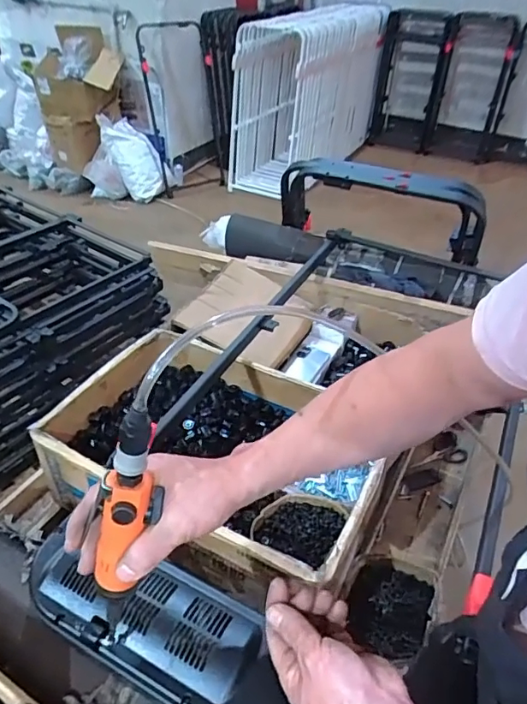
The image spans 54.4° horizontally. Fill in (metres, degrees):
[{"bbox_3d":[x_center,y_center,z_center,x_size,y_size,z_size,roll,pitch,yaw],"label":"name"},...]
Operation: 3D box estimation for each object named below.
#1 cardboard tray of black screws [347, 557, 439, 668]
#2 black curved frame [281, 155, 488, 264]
[{"bbox_3d":[0.185,0.378,0.760,0.118,0.049,0.156,18,42,19],"label":"cardboard tray of black screws"},{"bbox_3d":[0.265,-0.354,1.287,0.552,0.236,0.101,24,44,25],"label":"black curved frame"}]

